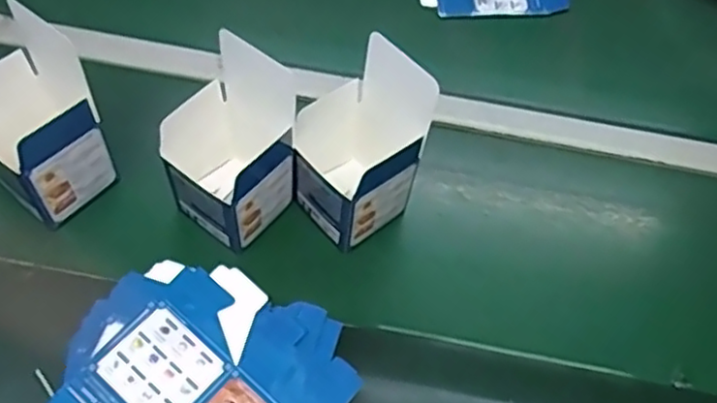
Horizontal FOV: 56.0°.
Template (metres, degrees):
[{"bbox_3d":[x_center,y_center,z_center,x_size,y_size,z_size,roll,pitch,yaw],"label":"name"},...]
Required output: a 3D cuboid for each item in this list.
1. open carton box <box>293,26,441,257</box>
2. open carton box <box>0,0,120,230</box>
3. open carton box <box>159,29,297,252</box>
[{"bbox_3d":[-0.004,-0.041,0.618,0.098,0.158,0.092,-34,66,-21],"label":"open carton box"},{"bbox_3d":[-0.292,-0.065,0.620,0.099,0.128,0.099,41,65,20],"label":"open carton box"},{"bbox_3d":[-0.103,-0.055,0.611,0.089,0.151,0.132,35,63,17],"label":"open carton box"}]

